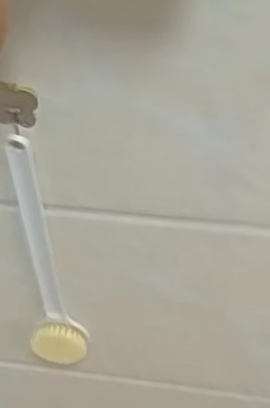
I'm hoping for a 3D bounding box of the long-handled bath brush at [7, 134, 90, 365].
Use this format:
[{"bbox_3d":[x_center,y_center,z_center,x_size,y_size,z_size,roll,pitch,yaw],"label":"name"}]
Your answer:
[{"bbox_3d":[-0.096,0.065,0.698,0.061,0.325,0.026,3,44,7],"label":"long-handled bath brush"}]

